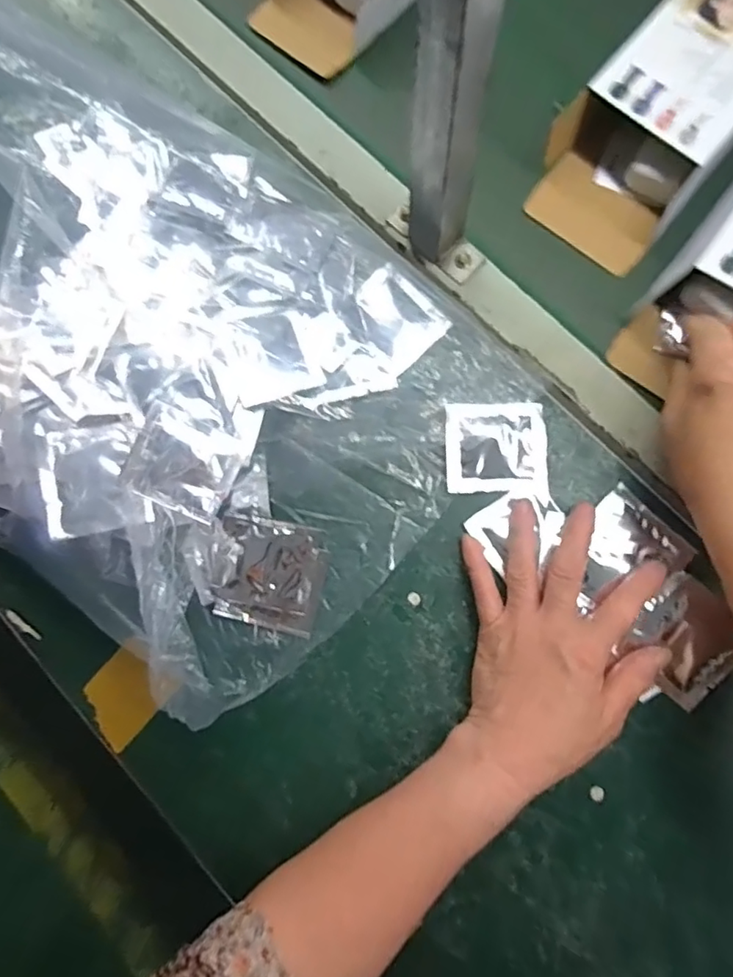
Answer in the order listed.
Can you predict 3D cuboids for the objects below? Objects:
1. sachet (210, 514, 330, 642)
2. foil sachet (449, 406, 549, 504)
[{"bbox_3d":[-0.070,0.060,0.406,0.078,0.014,0.075,12,80,5],"label":"sachet"},{"bbox_3d":[0.095,-0.027,0.416,0.073,0.009,0.068,0,79,2],"label":"foil sachet"}]

